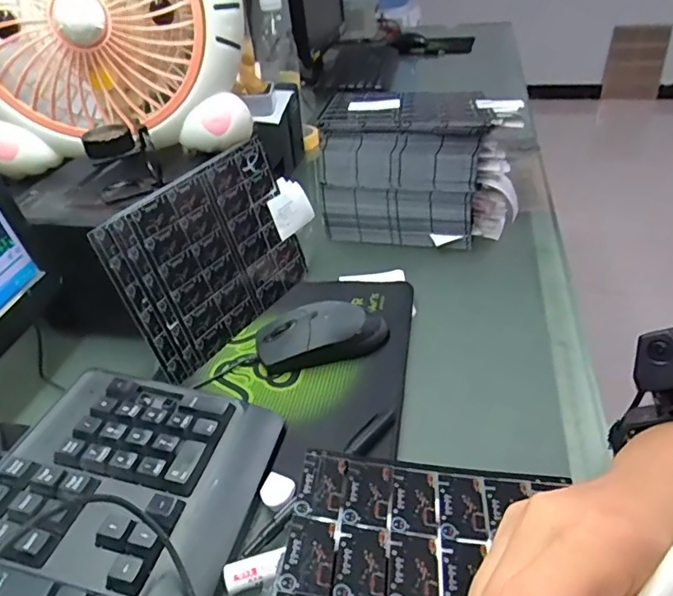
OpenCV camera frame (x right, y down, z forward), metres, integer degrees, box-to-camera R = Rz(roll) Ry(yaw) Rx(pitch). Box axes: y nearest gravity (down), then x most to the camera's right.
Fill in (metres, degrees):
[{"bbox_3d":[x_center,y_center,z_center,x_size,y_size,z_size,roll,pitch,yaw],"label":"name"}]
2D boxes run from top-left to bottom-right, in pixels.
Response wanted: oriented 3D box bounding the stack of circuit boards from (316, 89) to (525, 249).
[{"bbox_3d":[0.096,-0.155,0.613,0.210,0.140,0.114,2,35,10],"label":"stack of circuit boards"}]

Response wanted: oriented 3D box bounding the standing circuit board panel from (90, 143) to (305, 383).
[{"bbox_3d":[-0.104,-0.040,0.476,0.006,0.143,0.196,3,34,36],"label":"standing circuit board panel"}]

